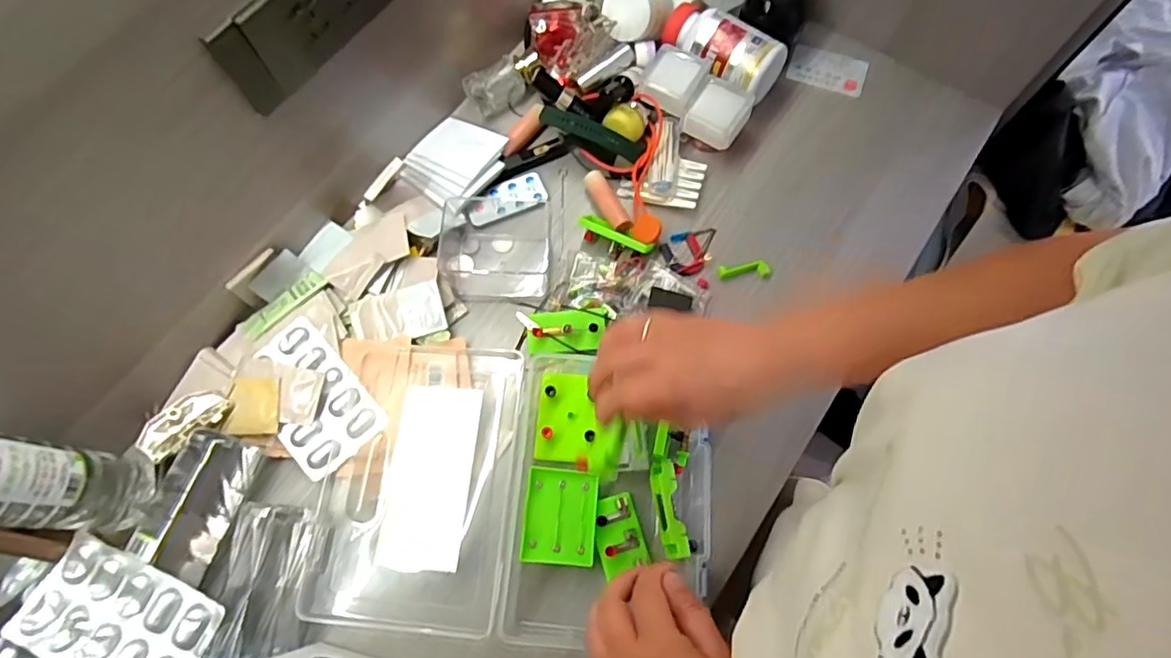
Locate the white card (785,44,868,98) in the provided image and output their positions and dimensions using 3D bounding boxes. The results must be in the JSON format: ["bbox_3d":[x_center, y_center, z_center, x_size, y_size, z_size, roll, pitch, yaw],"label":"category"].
[{"bbox_3d":[0.276,-0.296,0.670,0.085,0.006,0.055,19,74,4],"label":"white card"}]

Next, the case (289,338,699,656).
[{"bbox_3d":[-0.060,0.132,0.502,0.316,0.037,0.231,4,70,3],"label":"case"}]

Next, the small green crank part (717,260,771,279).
[{"bbox_3d":[0.156,-0.058,0.579,0.051,0.004,0.018,-5,68,-2],"label":"small green crank part"}]

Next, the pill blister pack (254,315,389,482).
[{"bbox_3d":[-0.250,0.061,0.534,0.081,0.005,0.138,-40,78,-13],"label":"pill blister pack"}]

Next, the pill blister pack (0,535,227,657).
[{"bbox_3d":[-0.343,0.215,0.431,0.133,0.006,0.081,24,68,5],"label":"pill blister pack"}]

